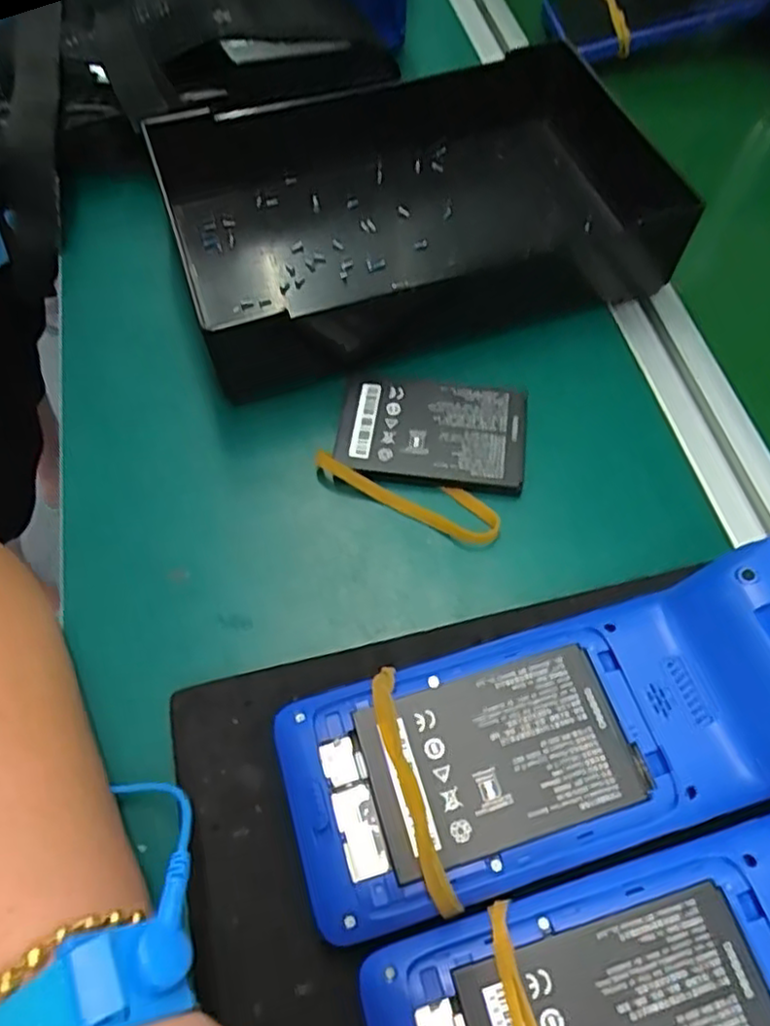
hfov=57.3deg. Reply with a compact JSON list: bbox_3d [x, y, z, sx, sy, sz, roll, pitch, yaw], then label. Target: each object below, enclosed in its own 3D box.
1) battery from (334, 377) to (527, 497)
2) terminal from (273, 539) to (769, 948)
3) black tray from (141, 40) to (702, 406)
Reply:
[{"bbox_3d":[0.023,-0.039,0.343,0.088,0.009,0.057,6,61,3],"label":"battery"},{"bbox_3d":[0.073,0.073,0.247,0.214,0.053,0.080,-15,62,-8],"label":"terminal"},{"bbox_3d":[0.013,-0.177,0.392,0.247,0.049,0.181,-15,62,-8],"label":"black tray"}]

